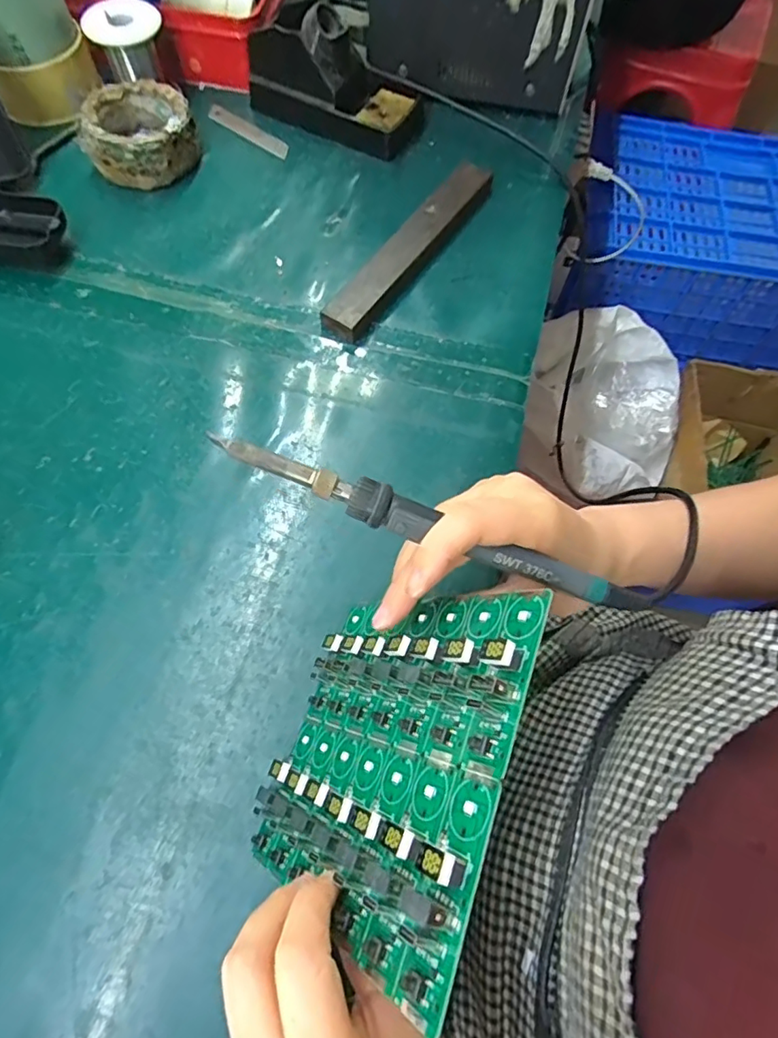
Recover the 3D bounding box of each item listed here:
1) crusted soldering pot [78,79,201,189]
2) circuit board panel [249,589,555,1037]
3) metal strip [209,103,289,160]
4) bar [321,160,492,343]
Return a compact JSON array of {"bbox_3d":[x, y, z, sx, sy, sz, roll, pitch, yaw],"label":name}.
[{"bbox_3d":[-0.210,-0.328,0.463,0.088,0.042,0.083,-10,67,-7],"label":"crusted soldering pot"},{"bbox_3d":[-0.007,0.093,0.233,0.012,0.144,0.131,34,64,-24],"label":"circuit board panel"},{"bbox_3d":[-0.128,-0.355,0.498,0.093,0.004,0.017,35,77,11],"label":"metal strip"},{"bbox_3d":[0.020,-0.223,0.443,0.034,0.016,0.216,32,68,11],"label":"bar"}]

